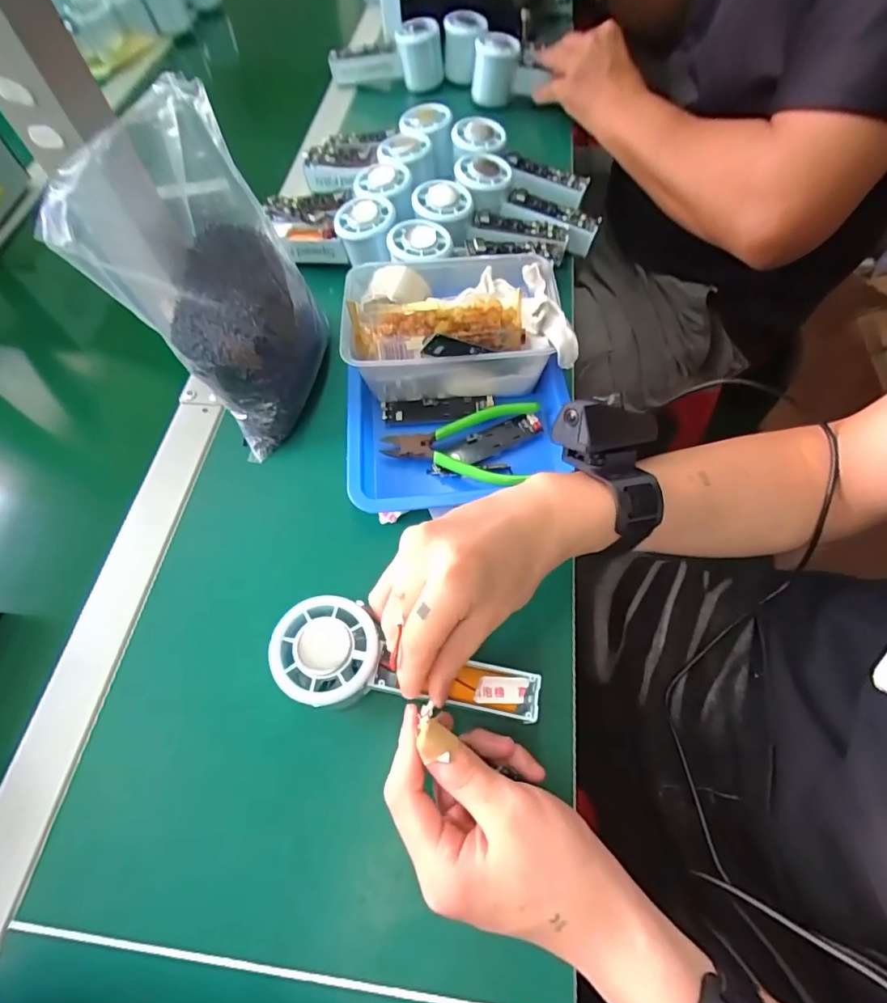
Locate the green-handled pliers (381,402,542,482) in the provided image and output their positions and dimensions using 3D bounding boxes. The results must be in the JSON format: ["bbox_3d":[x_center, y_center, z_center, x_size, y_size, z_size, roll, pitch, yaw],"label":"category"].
[{"bbox_3d":[0.011,-0.050,0.379,0.113,0.011,0.073,8,63,8],"label":"green-handled pliers"}]

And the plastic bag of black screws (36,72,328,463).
[{"bbox_3d":[-0.159,-0.156,0.353,0.105,0.181,0.157,1,62,4],"label":"plastic bag of black screws"}]

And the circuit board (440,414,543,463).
[{"bbox_3d":[0.040,-0.049,0.387,0.075,0.007,0.022,-27,63,-11],"label":"circuit board"}]

